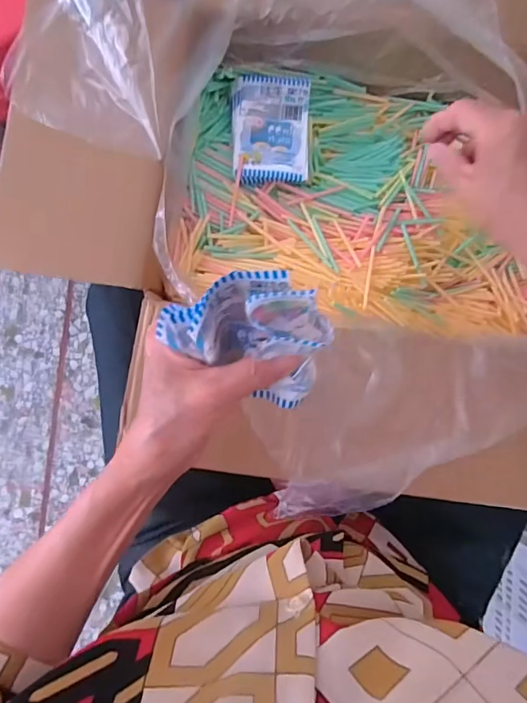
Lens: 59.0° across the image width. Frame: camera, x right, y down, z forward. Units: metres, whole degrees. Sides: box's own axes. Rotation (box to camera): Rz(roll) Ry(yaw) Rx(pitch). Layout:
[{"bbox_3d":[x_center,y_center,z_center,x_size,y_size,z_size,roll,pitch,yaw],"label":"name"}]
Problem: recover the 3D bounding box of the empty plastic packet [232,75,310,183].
[{"bbox_3d":[0.008,-0.220,0.454,0.074,0.013,0.109,-1,86,-3],"label":"empty plastic packet"}]

